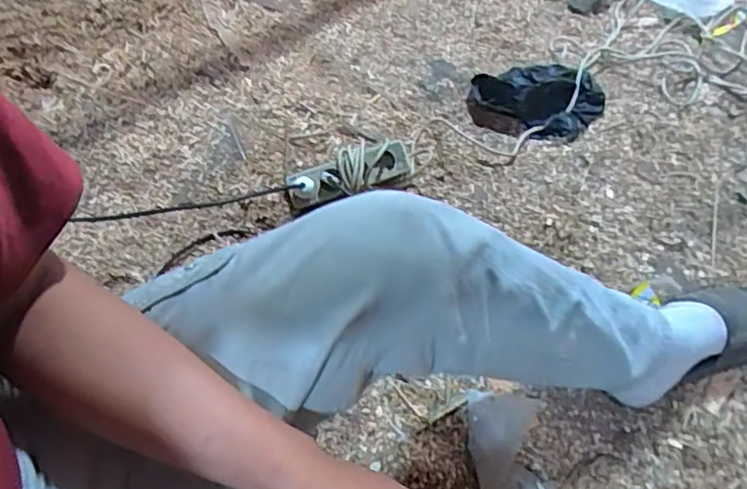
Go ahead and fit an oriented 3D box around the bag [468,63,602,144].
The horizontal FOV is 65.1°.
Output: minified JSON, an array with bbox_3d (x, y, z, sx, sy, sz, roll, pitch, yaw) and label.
[{"bbox_3d":[0.309,-0.267,1.080,0.260,0.070,0.152,-5,53,-5],"label":"bag"}]

